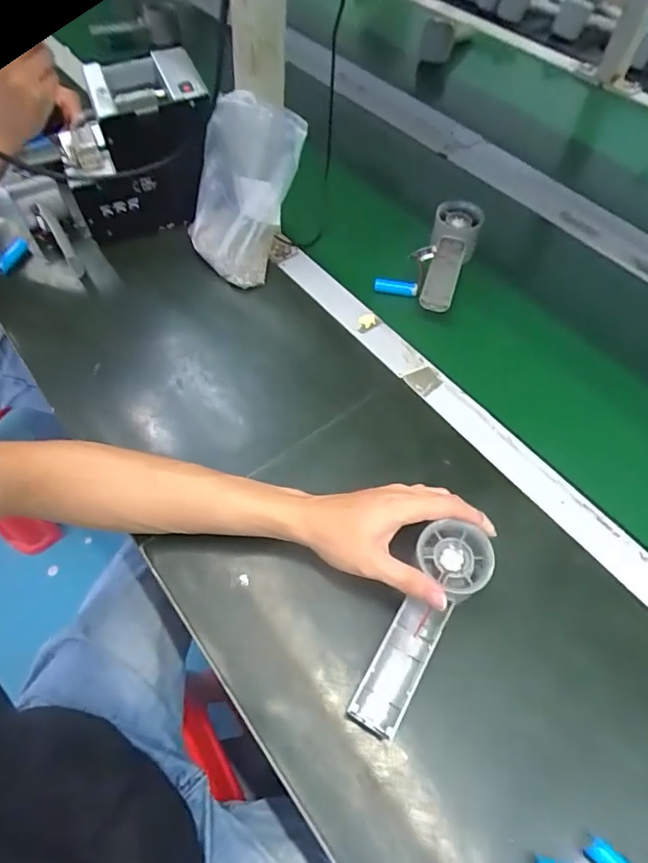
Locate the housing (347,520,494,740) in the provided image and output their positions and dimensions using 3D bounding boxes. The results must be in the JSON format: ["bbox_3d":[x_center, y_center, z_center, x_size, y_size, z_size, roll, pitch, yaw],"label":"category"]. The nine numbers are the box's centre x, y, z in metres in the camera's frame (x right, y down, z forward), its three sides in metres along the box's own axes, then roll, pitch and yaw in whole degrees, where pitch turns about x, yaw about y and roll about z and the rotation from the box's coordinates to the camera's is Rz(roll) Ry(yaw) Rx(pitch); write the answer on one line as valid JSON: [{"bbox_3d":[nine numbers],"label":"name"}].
[{"bbox_3d":[0.070,0.141,0.380,0.051,0.025,0.157,28,75,18],"label":"housing"}]

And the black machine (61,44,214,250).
[{"bbox_3d":[-0.223,-0.339,0.622,0.164,0.144,0.141,-15,58,-8],"label":"black machine"}]

